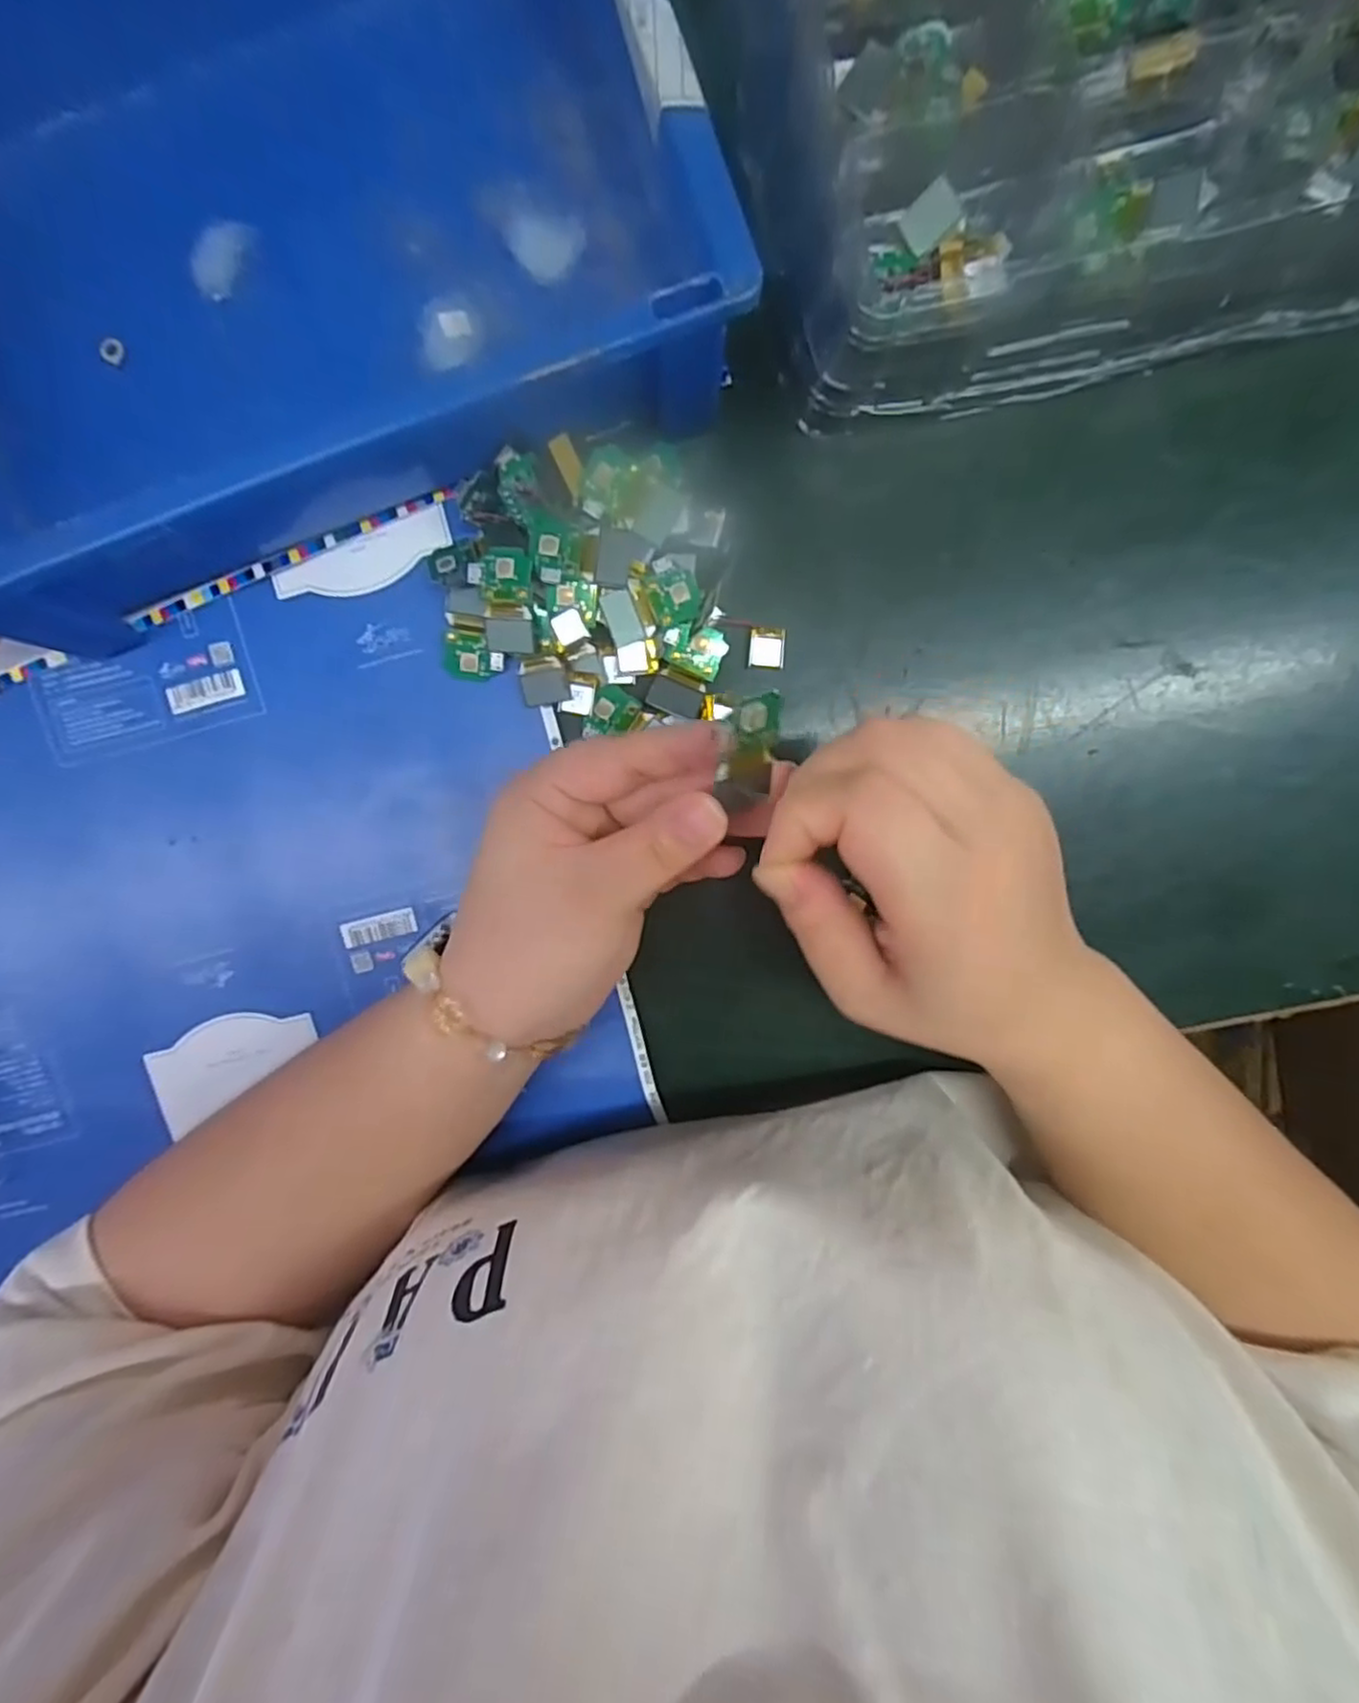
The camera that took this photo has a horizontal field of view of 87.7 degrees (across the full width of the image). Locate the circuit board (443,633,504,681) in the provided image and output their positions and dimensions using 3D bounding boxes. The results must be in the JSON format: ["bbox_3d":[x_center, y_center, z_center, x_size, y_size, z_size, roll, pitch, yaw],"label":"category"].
[{"bbox_3d":[-0.084,-0.079,0.290,0.024,0.007,0.018,10,97,-2],"label":"circuit board"}]

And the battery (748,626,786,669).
[{"bbox_3d":[0.036,-0.084,0.294,0.014,0.004,0.017,4,97,-1],"label":"battery"}]

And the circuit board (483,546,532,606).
[{"bbox_3d":[-0.067,-0.106,0.273,0.018,0.004,0.020,8,111,3],"label":"circuit board"}]

